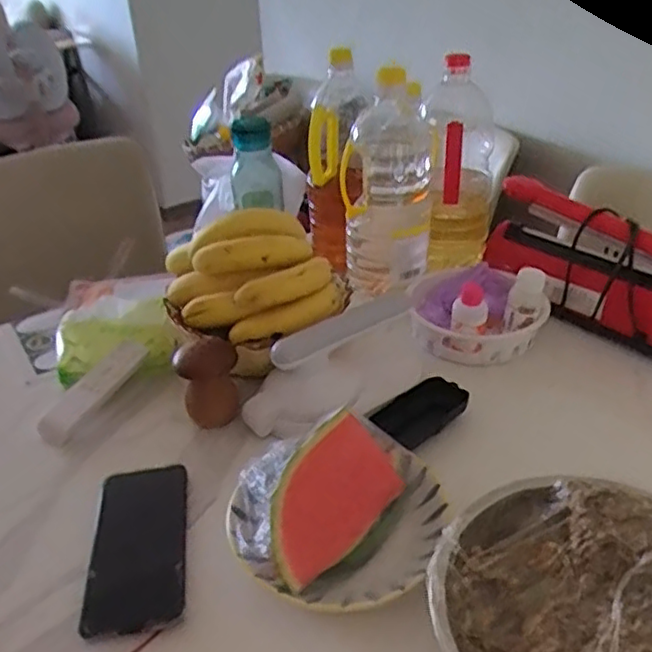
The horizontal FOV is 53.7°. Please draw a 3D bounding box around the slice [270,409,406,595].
[{"bbox_3d":[0.003,0.142,0.514,0.124,0.065,0.092,-23,37,-29],"label":"slice"}]

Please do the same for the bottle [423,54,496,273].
[{"bbox_3d":[0.176,-0.209,0.866,0.098,0.268,0.099,6,33,13],"label":"bottle"}]

